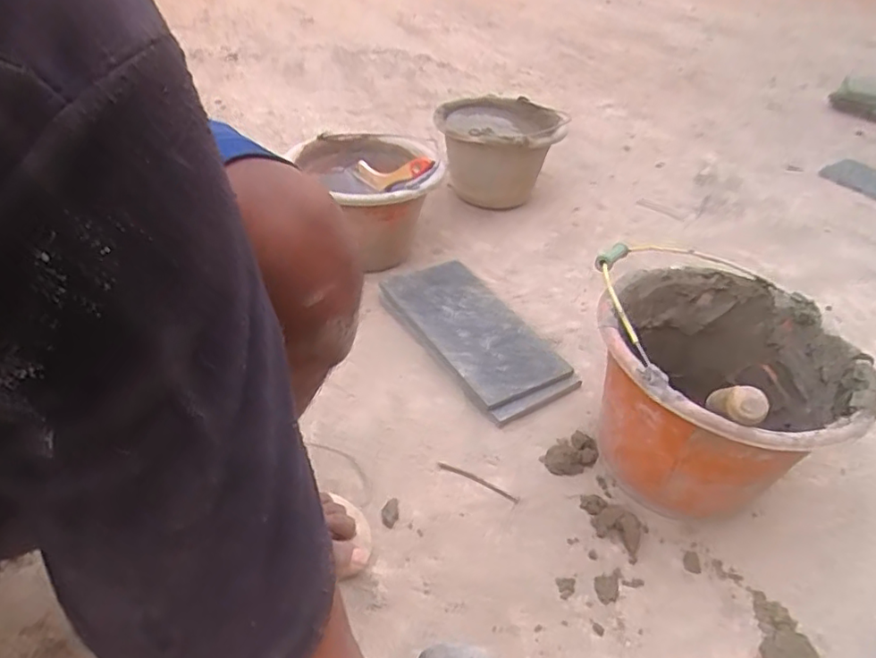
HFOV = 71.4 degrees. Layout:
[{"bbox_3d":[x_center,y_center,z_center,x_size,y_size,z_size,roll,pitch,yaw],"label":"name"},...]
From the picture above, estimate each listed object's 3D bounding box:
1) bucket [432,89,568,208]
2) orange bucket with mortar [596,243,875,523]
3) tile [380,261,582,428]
[{"bbox_3d":[0.114,-0.365,1.269,0.254,0.191,0.294,18,45,5],"label":"bucket"},{"bbox_3d":[0.303,0.076,0.701,0.257,0.215,0.278,6,45,-6],"label":"orange bucket with mortar"},{"bbox_3d":[0.051,0.006,0.909,0.148,0.035,0.324,-19,45,-27],"label":"tile"}]

